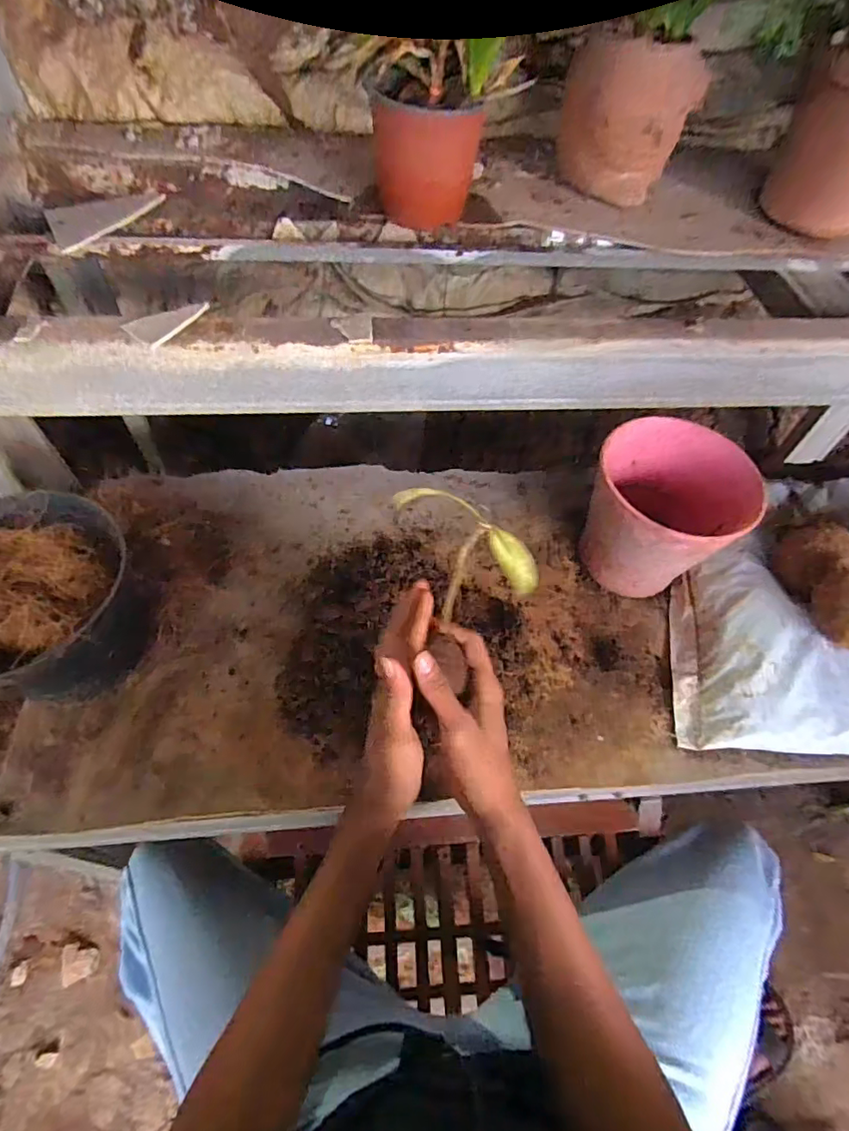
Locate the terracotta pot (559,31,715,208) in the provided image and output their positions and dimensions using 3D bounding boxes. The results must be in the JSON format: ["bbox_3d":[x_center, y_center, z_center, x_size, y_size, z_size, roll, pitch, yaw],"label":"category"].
[{"bbox_3d":[0.202,-0.458,0.545,0.100,0.118,0.104,-32,65,-21],"label":"terracotta pot"}]

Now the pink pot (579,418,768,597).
[{"bbox_3d":[0.250,-0.051,0.573,0.139,0.145,0.163,29,61,14],"label":"pink pot"}]

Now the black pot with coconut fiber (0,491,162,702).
[{"bbox_3d":[-0.338,0.044,0.480,0.162,0.142,0.161,2,58,-3],"label":"black pot with coconut fiber"}]

